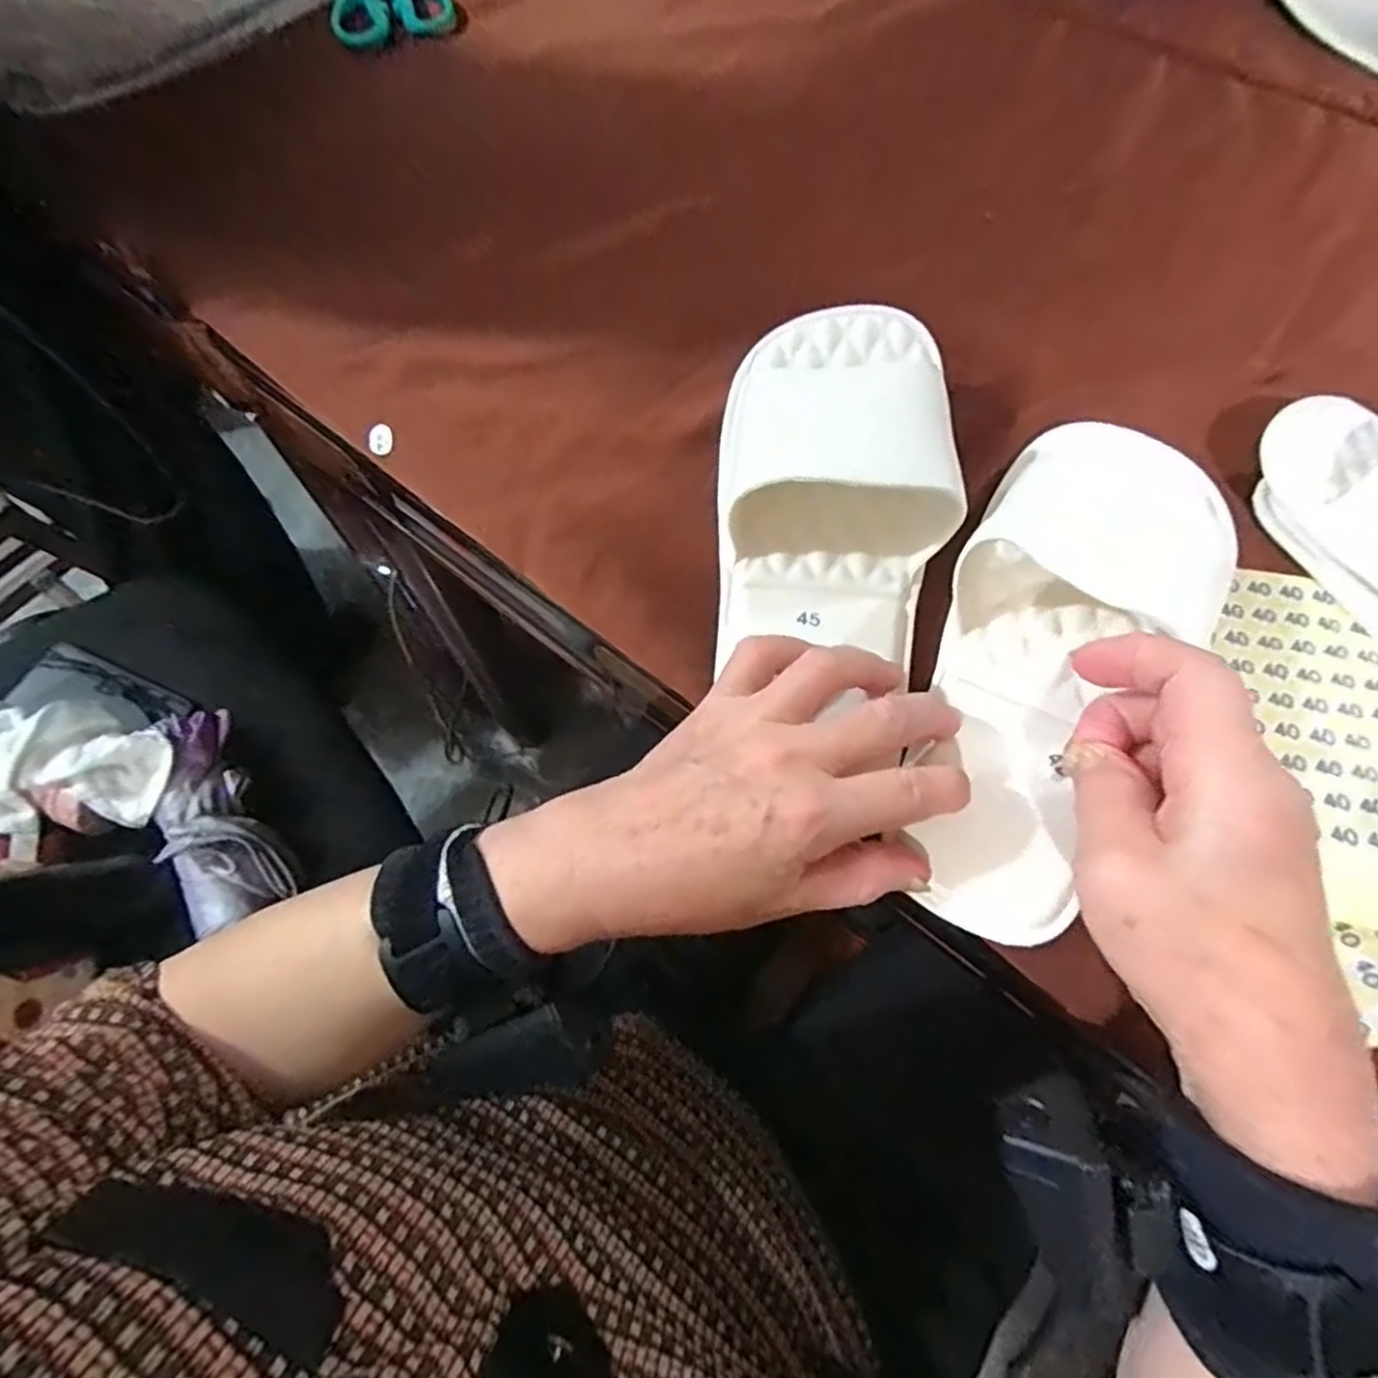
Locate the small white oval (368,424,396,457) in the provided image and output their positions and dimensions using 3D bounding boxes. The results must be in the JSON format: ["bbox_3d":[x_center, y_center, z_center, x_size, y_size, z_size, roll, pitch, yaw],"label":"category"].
[{"bbox_3d":[-0.158,-0.128,0.366,0.012,0.004,0.016,17,86,-30],"label":"small white oval"}]

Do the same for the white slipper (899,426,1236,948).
[{"bbox_3d":[0.156,-0.017,0.292,0.097,0.041,0.239,23,76,10],"label":"white slipper"}]

